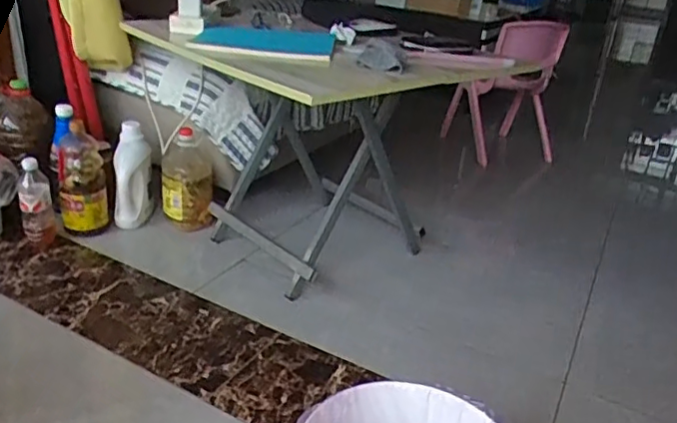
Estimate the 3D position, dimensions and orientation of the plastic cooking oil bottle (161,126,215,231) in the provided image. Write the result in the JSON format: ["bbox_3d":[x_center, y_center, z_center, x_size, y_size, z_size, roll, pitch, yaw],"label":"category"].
[{"bbox_3d":[-0.406,-0.078,1.592,0.136,0.263,0.105,-3,27,-17],"label":"plastic cooking oil bottle"}]

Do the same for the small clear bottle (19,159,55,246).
[{"bbox_3d":[-0.721,-0.013,1.412,0.070,0.219,0.080,-9,29,-28],"label":"small clear bottle"}]

